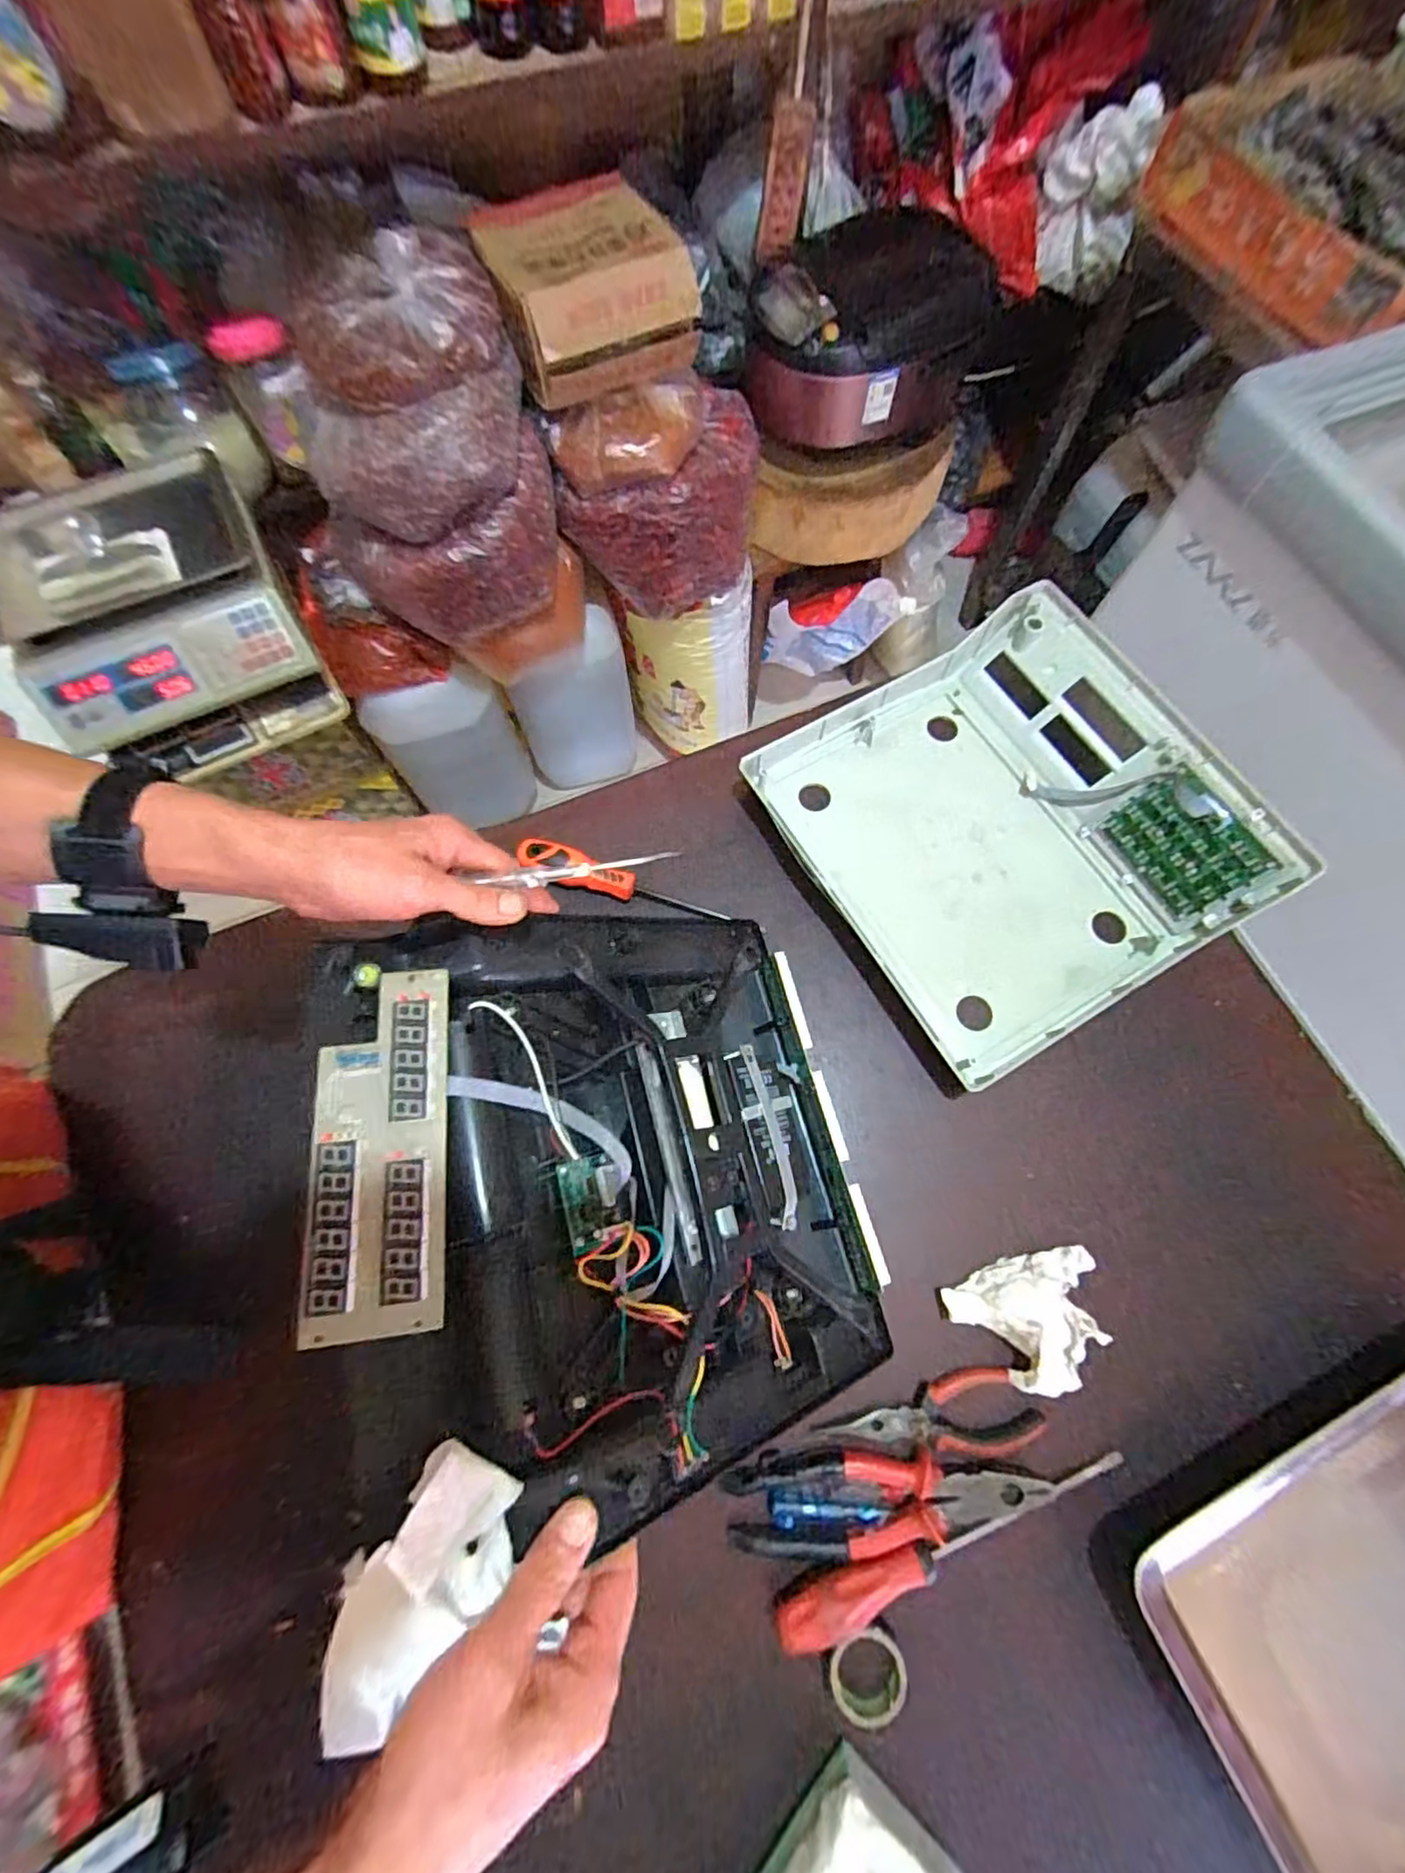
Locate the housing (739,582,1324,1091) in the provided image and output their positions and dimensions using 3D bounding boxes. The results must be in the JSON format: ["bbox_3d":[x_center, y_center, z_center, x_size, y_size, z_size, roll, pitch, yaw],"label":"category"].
[{"bbox_3d":[0.264,-0.098,0.582,0.327,0.077,0.343,-30,74,-9],"label":"housing"}]

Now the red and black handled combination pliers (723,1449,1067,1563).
[{"bbox_3d":[0.121,0.371,0.437,0.202,0.020,0.054,-6,72,-2],"label":"red and black handled combination pliers"}]

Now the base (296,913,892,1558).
[{"bbox_3d":[-0.046,0.141,0.405,0.330,0.071,0.331,-2,68,-36],"label":"base"}]

